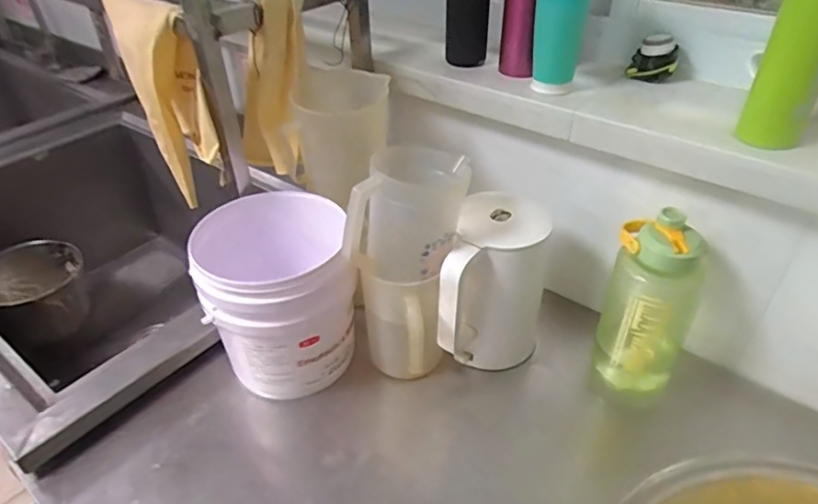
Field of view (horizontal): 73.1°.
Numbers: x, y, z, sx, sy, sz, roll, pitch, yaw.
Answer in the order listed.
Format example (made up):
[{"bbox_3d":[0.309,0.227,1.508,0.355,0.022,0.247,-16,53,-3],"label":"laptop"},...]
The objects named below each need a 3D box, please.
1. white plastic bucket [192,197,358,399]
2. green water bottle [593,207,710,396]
[{"bbox_3d":[-0.186,0.073,0.791,0.194,0.250,0.184,-1,38,1],"label":"white plastic bucket"},{"bbox_3d":[0.321,0.081,0.753,0.116,0.270,0.093,23,44,29],"label":"green water bottle"}]

